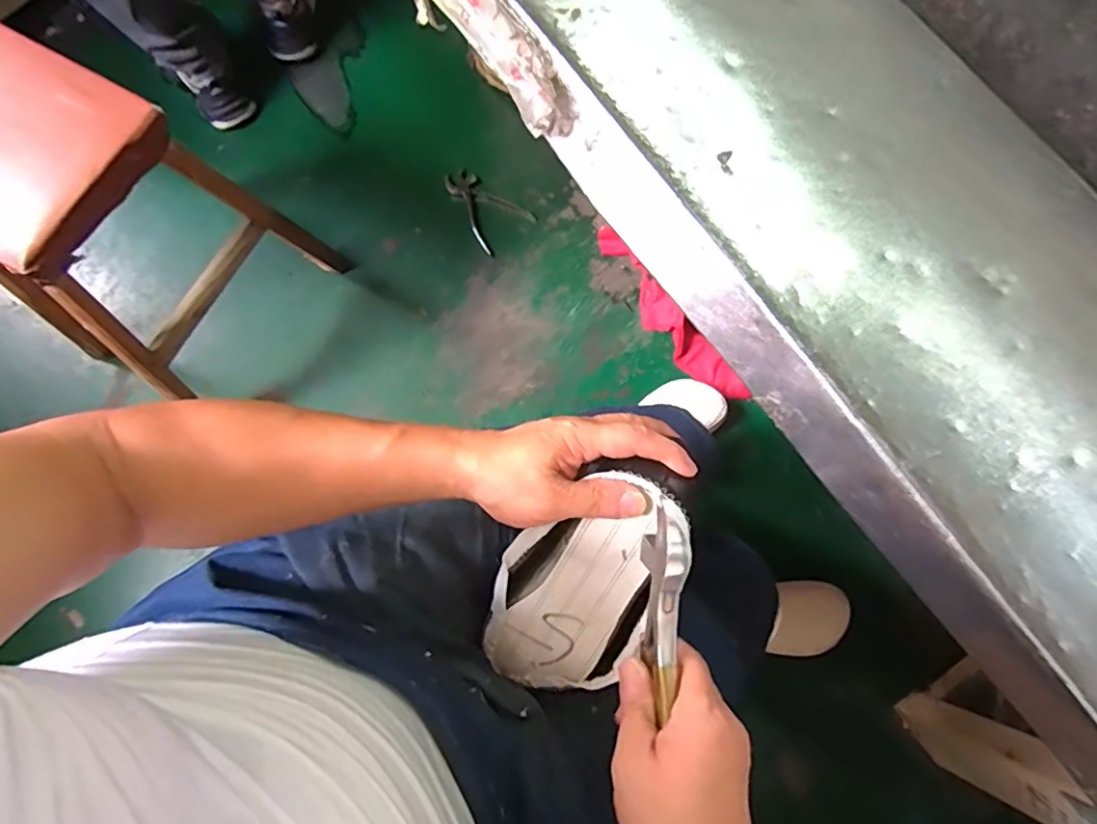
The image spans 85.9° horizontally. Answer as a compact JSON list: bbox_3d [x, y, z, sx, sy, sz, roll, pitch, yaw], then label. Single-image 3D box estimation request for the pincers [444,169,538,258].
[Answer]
[{"bbox_3d":[-0.130,-0.412,1.175,0.122,0.014,0.195,-39,78,-8],"label":"pincers"}]

